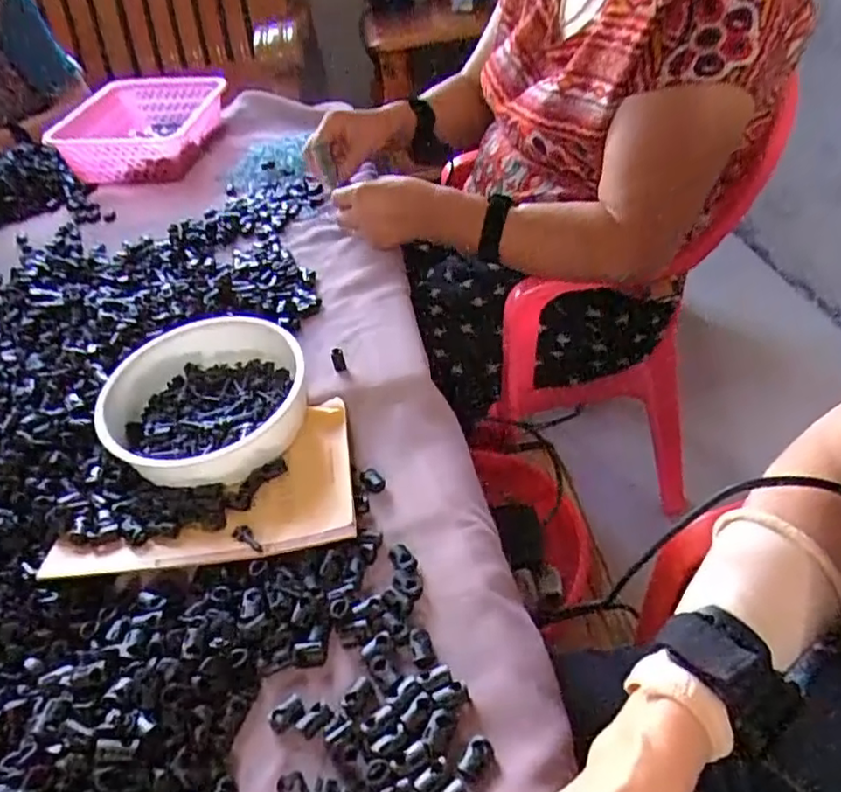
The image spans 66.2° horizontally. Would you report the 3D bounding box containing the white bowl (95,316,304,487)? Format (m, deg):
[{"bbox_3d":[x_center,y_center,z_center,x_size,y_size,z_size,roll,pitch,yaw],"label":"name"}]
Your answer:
[{"bbox_3d":[-0.175,0.003,0.527,0.158,0.055,0.151,-5,40,4],"label":"white bowl"}]

